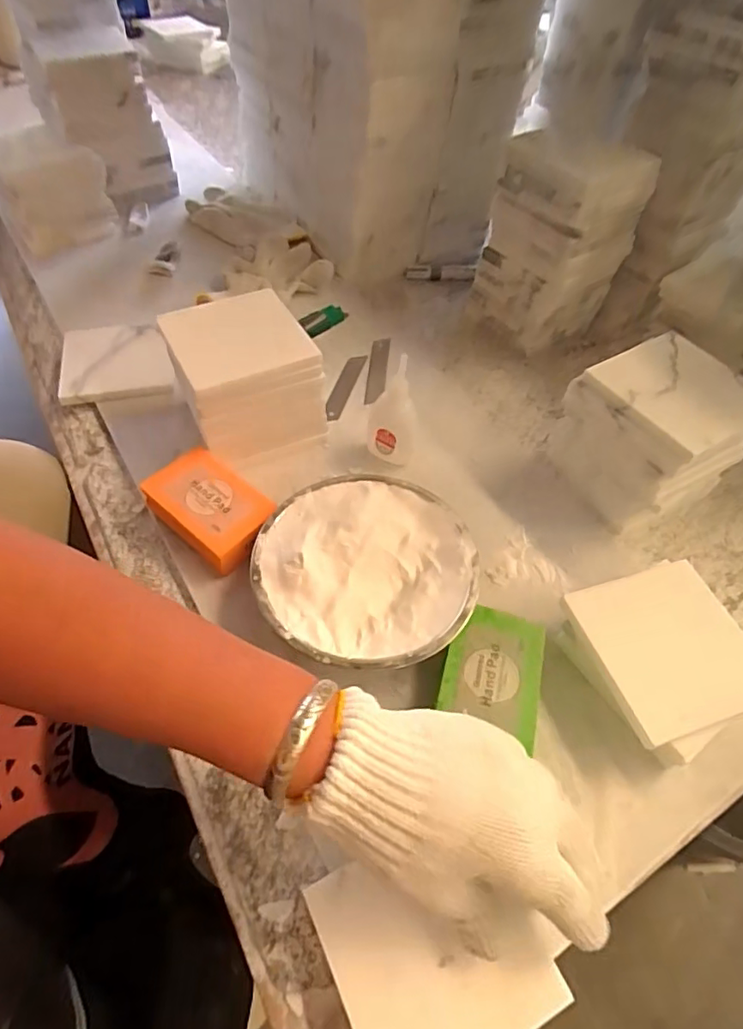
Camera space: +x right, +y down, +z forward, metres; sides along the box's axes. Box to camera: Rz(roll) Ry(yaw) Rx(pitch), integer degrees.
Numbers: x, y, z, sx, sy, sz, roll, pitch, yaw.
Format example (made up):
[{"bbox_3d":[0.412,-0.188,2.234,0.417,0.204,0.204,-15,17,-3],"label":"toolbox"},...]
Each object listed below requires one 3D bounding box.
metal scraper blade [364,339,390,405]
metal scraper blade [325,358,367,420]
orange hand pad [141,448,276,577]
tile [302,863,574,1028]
[{"bbox_3d":[0.006,-0.145,0.573,0.019,0.006,0.087,4,60,5],"label":"metal scraper blade"},{"bbox_3d":[-0.026,-0.125,0.557,0.017,0.006,0.098,13,54,10],"label":"metal scraper blade"},{"bbox_3d":[-0.120,-0.005,0.431,0.094,0.025,0.061,39,61,21],"label":"orange hand pad"},{"bbox_3d":[0.031,0.216,0.287,0.099,0.013,0.097,-21,59,-18],"label":"tile"}]

